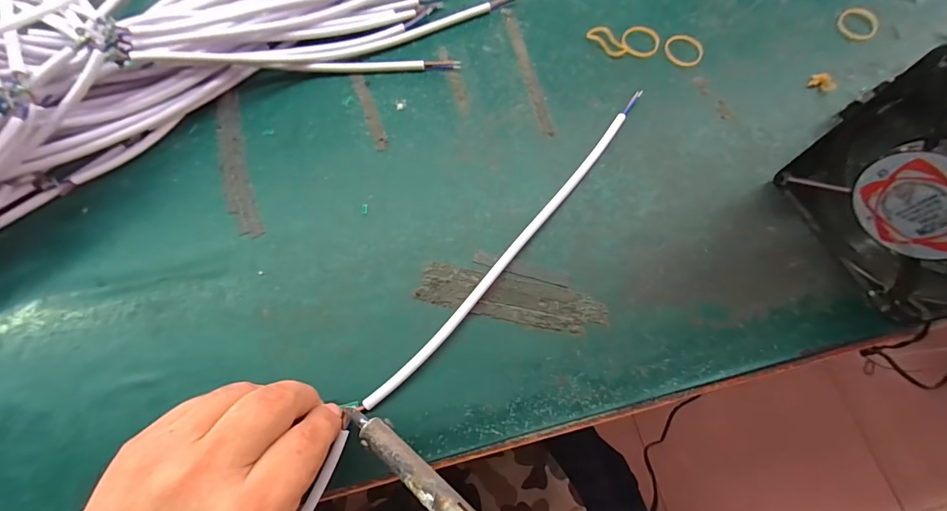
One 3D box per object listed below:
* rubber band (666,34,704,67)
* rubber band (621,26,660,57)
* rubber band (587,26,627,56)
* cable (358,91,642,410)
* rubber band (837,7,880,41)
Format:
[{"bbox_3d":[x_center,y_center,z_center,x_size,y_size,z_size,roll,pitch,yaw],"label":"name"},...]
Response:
[{"bbox_3d":[0.173,-0.169,0.333,0.031,0.004,0.033,0,69,0],"label":"rubber band"},{"bbox_3d":[0.139,-0.178,0.337,0.031,0.004,0.033,0,69,0],"label":"rubber band"},{"bbox_3d":[0.111,-0.177,0.337,0.017,0.004,0.035,-35,73,-12],"label":"rubber band"},{"bbox_3d":[0.035,-0.014,0.276,0.012,0.008,0.289,38,74,13],"label":"cable"},{"bbox_3d":[0.324,-0.195,0.343,0.037,0.004,0.031,-42,75,-14],"label":"rubber band"}]

